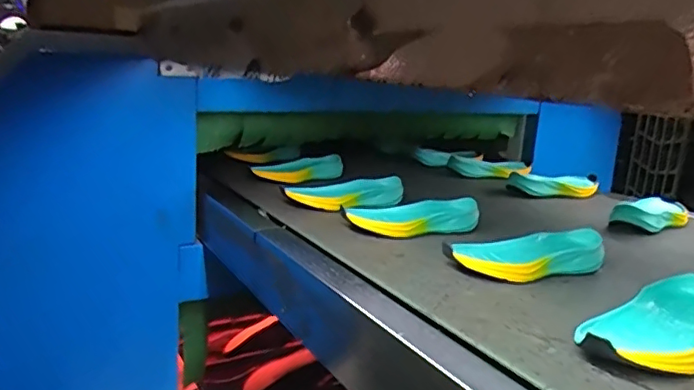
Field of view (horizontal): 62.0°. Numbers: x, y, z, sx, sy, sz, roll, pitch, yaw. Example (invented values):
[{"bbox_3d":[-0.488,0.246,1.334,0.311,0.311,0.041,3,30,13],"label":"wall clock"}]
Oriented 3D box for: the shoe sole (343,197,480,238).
[{"bbox_3d":[0.100,0.033,0.838,0.198,0.045,0.071,3,13,-4],"label":"shoe sole"}]

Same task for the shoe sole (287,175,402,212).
[{"bbox_3d":[0.000,-0.003,0.966,0.197,0.040,0.065,-4,16,-31],"label":"shoe sole"}]

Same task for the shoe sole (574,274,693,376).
[{"bbox_3d":[0.287,0.118,0.526,0.219,0.034,0.087,-9,18,-43],"label":"shoe sole"}]

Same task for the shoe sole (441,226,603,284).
[{"bbox_3d":[0.220,0.070,0.709,0.205,0.040,0.091,-1,14,-18],"label":"shoe sole"}]

